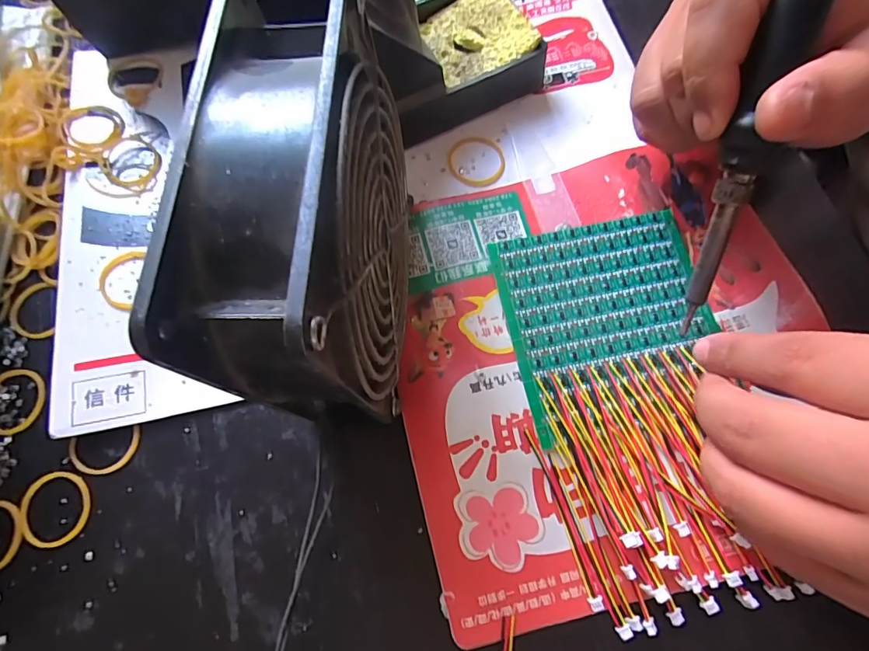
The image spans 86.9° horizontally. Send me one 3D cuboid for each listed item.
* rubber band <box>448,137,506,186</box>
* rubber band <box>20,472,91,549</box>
[{"bbox_3d":[0.023,-0.090,0.251,0.030,0.004,0.032,0,71,1],"label":"rubber band"},{"bbox_3d":[-0.165,0.079,0.198,0.030,0.004,0.030,0,71,1],"label":"rubber band"}]

